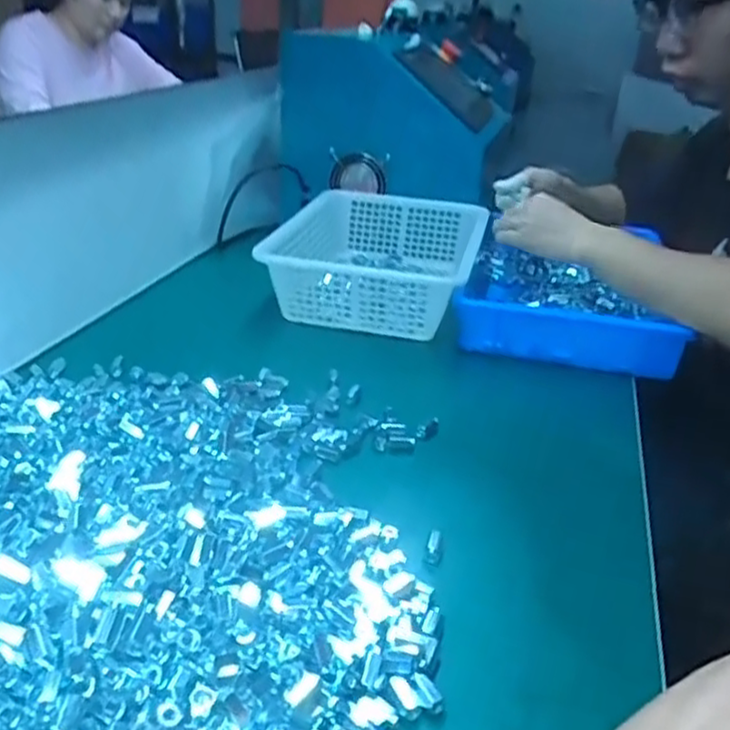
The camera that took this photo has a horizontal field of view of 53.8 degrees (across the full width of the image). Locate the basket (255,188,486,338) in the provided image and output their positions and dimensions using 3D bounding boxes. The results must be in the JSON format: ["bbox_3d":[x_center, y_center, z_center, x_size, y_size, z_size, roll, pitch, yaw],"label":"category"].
[{"bbox_3d":[0.022,-0.127,0.893,0.226,0.090,0.296,10,28,11],"label":"basket"}]

